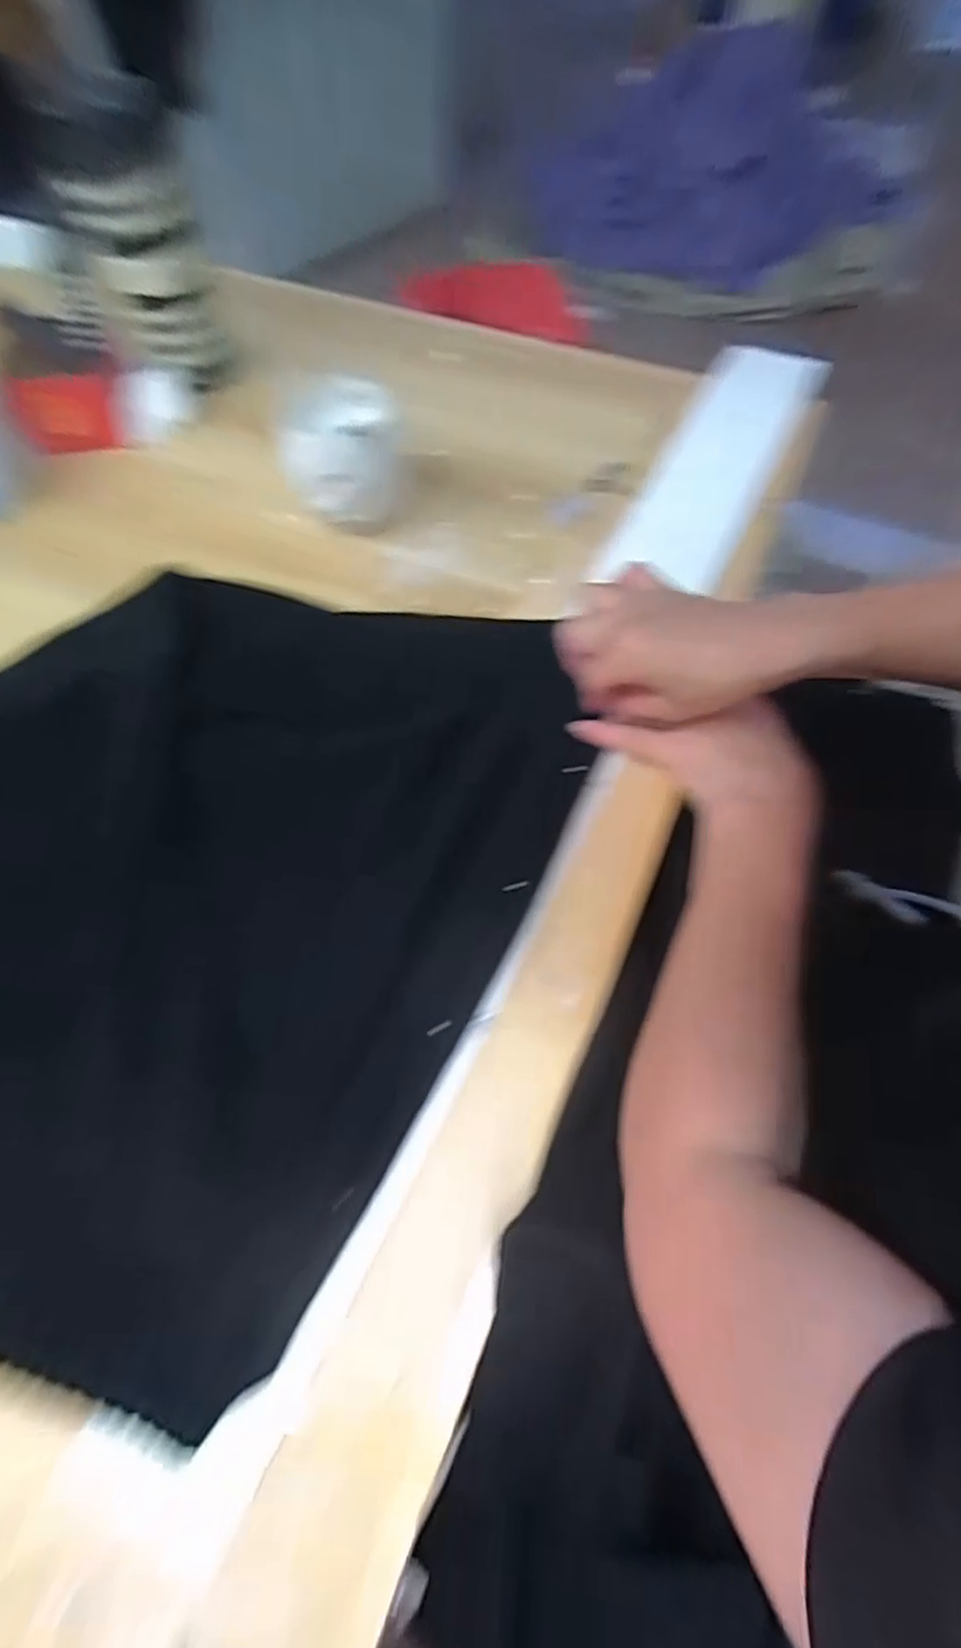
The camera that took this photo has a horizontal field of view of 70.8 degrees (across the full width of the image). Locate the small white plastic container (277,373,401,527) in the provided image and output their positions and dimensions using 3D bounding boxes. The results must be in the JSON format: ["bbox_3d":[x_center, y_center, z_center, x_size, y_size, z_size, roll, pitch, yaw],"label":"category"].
[{"bbox_3d":[-0.099,-0.274,0.514,0.086,0.079,0.091,-8,63,-3],"label":"small white plastic container"}]

